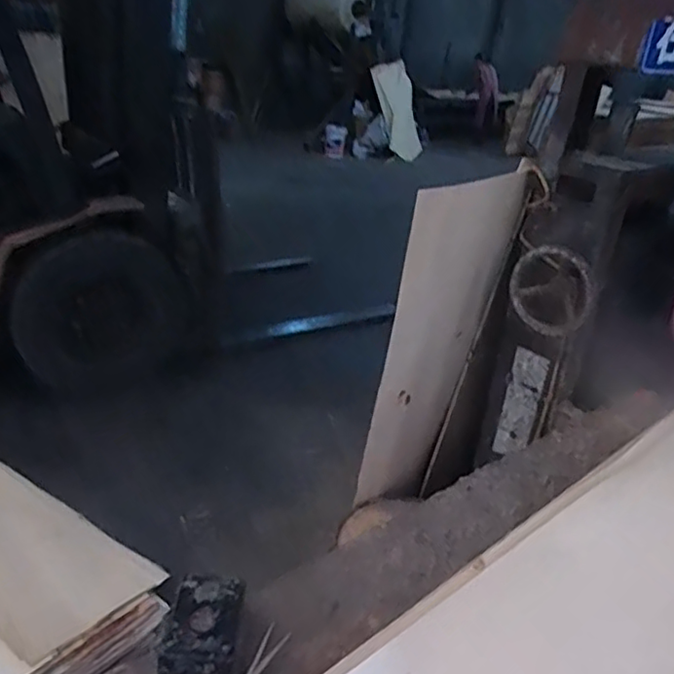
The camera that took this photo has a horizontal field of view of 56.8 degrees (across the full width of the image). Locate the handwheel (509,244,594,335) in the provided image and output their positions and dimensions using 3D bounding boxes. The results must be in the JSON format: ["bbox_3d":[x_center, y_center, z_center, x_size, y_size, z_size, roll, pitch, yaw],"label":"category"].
[{"bbox_3d":[0.388,-0.081,1.133,0.146,0.160,0.035,15,26,17],"label":"handwheel"}]

